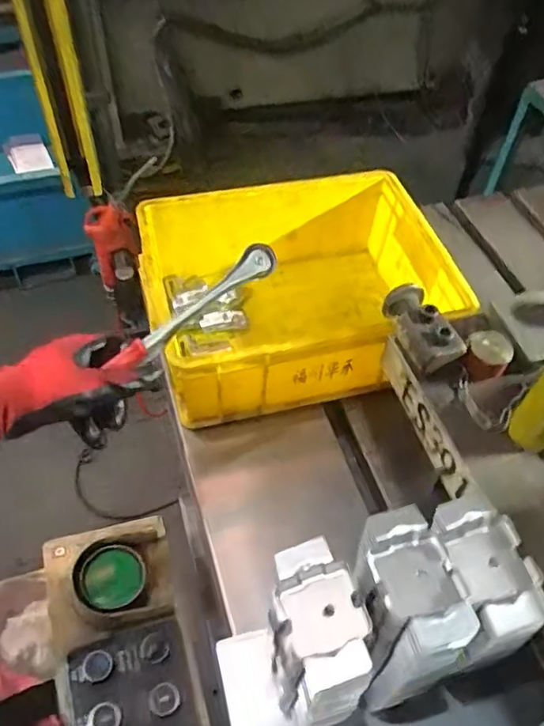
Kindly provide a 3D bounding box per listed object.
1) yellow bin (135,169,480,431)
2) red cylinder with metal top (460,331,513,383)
[{"bbox_3d":[0.026,-0.076,0.703,0.344,0.157,0.255,-11,54,-13],"label":"yellow bin"},{"bbox_3d":[0.204,-0.007,0.542,0.039,0.036,0.036,2,53,-3],"label":"red cylinder with metal top"}]

